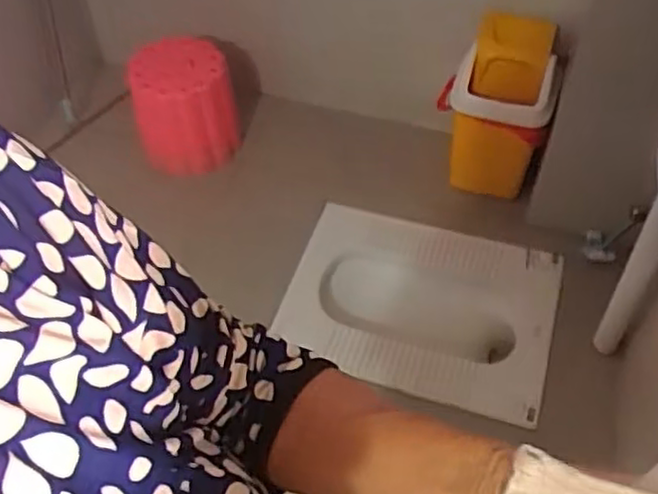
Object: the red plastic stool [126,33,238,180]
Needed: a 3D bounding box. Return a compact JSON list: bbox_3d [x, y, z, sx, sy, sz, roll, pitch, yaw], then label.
[{"bbox_3d":[-0.358,-0.348,1.753,0.248,0.256,0.268,-10,52,-6],"label":"red plastic stool"}]

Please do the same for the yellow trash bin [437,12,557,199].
[{"bbox_3d":[0.388,-0.320,1.638,0.240,0.389,0.233,11,53,11],"label":"yellow trash bin"}]

